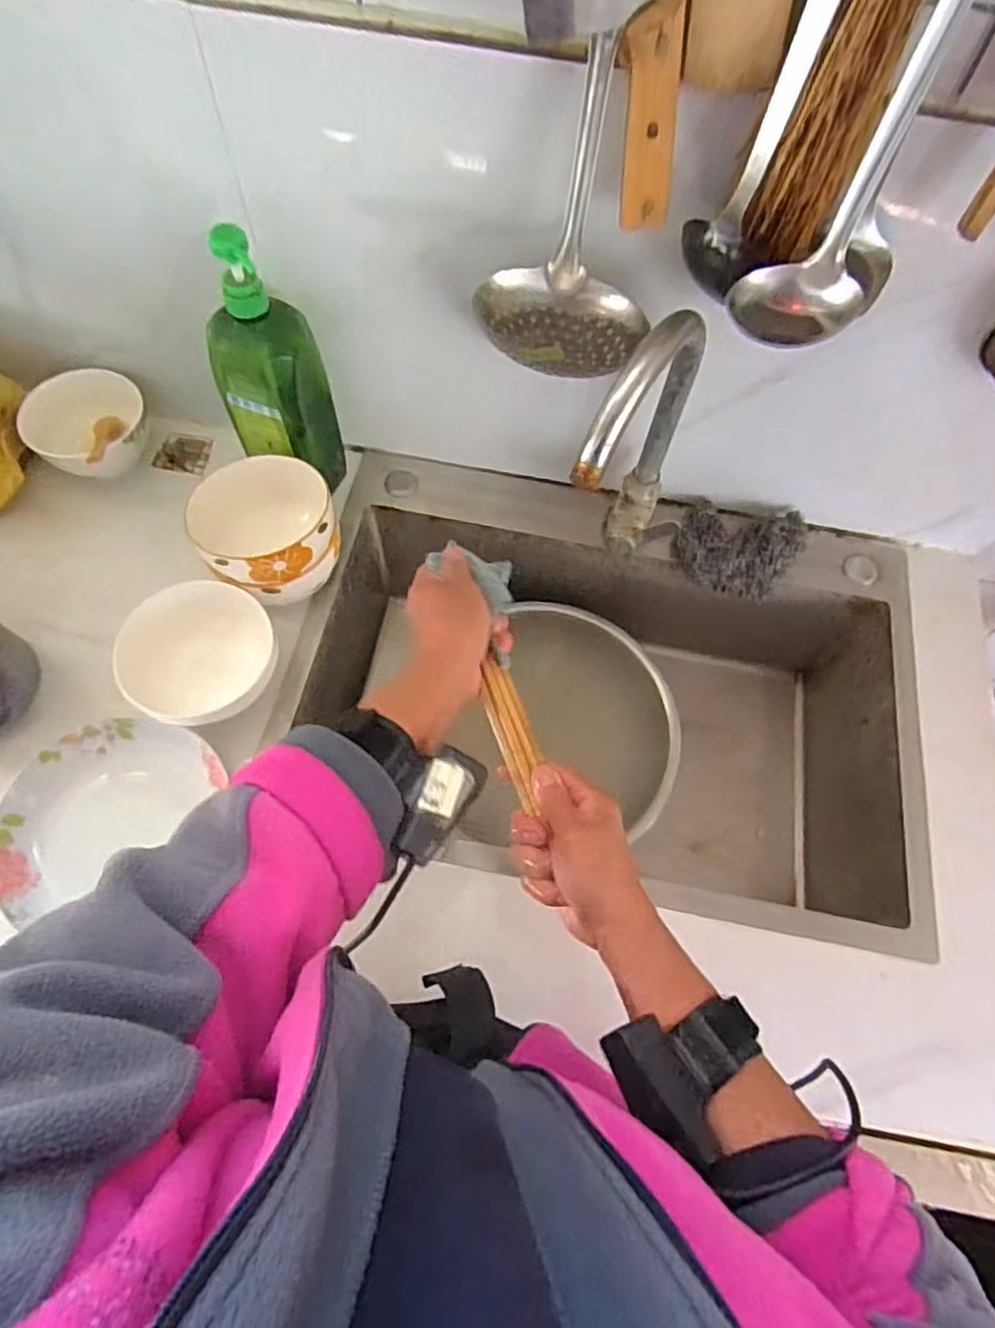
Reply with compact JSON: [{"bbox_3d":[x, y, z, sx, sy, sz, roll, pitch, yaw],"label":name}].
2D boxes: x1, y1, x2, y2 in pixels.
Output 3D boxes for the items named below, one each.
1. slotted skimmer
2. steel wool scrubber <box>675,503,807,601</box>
[{"bbox_3d":[0.054,-0.312,0.492,0.133,0.210,0.054,12,65,2],"label":"slotted skimmer"},{"bbox_3d":[0.266,-0.129,0.733,0.135,0.027,0.101,12,65,3],"label":"steel wool scrubber"}]

